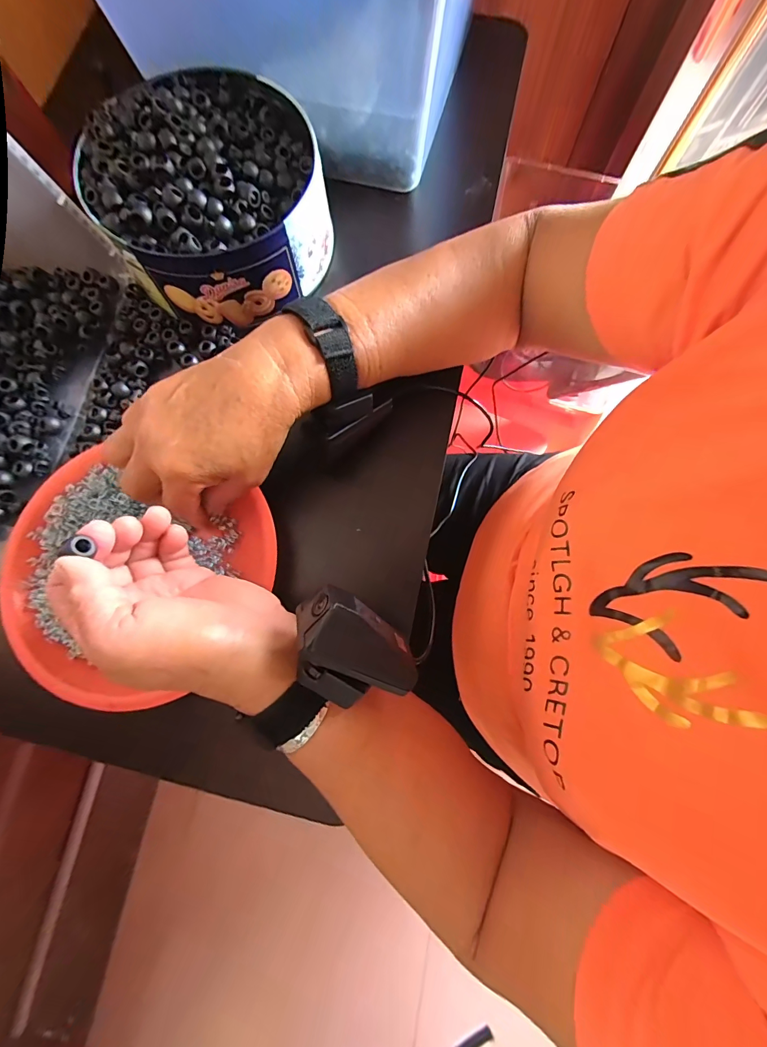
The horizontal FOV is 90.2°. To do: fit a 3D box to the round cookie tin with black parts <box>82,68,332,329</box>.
[{"bbox_3d":[-0.141,-0.274,0.323,0.180,0.072,0.183,-23,78,-4],"label":"round cookie tin with black parts"}]

